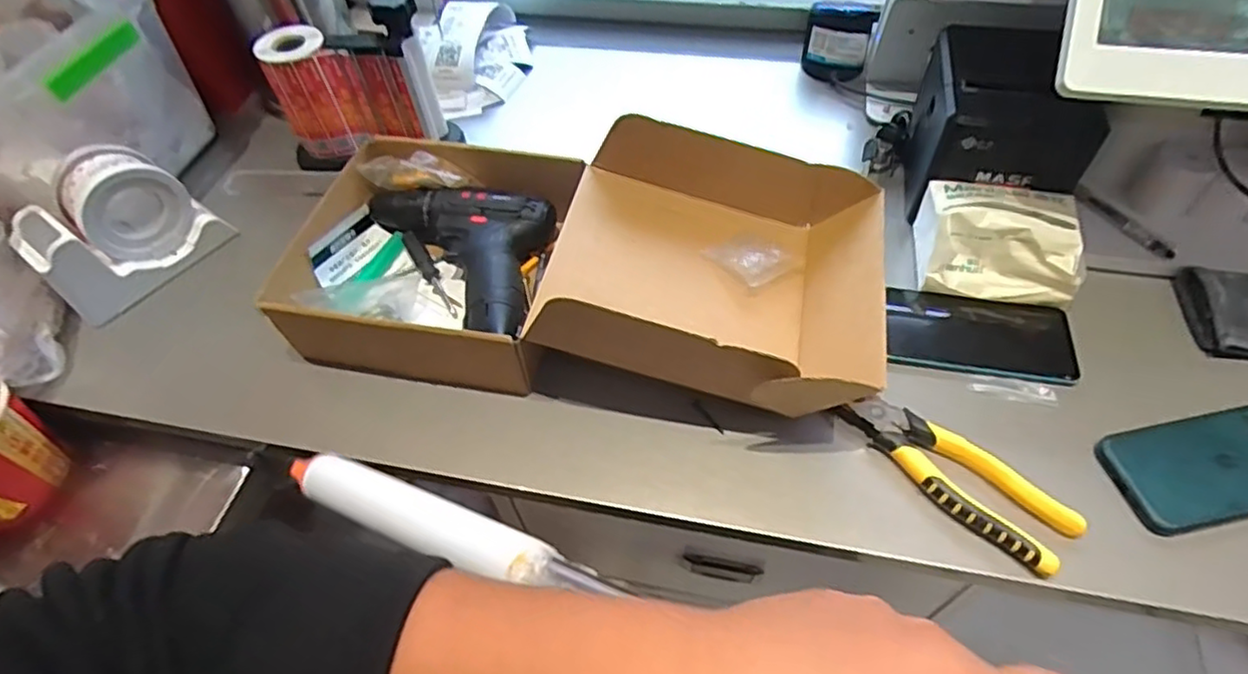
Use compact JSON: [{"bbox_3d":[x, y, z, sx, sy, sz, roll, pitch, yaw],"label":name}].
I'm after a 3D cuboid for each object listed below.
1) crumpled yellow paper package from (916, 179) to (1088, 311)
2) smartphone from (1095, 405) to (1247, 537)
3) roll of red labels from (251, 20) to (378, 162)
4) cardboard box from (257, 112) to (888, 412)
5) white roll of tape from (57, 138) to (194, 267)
[{"bbox_3d":[0.320,-0.082,0.567,0.118,0.059,0.095,7,55,9],"label":"crumpled yellow paper package"},{"bbox_3d":[0.427,0.091,0.471,0.150,0.013,0.075,-11,54,-4],"label":"smartphone"},{"bbox_3d":[-0.313,-0.245,0.680,0.072,0.112,0.087,-33,59,-19],"label":"roll of red labels"},{"bbox_3d":[-0.039,-0.064,0.555,0.480,0.104,0.231,9,55,10],"label":"cardboard box"},{"bbox_3d":[-0.462,-0.122,0.614,0.064,0.089,0.086,29,61,22],"label":"white roll of tape"}]

